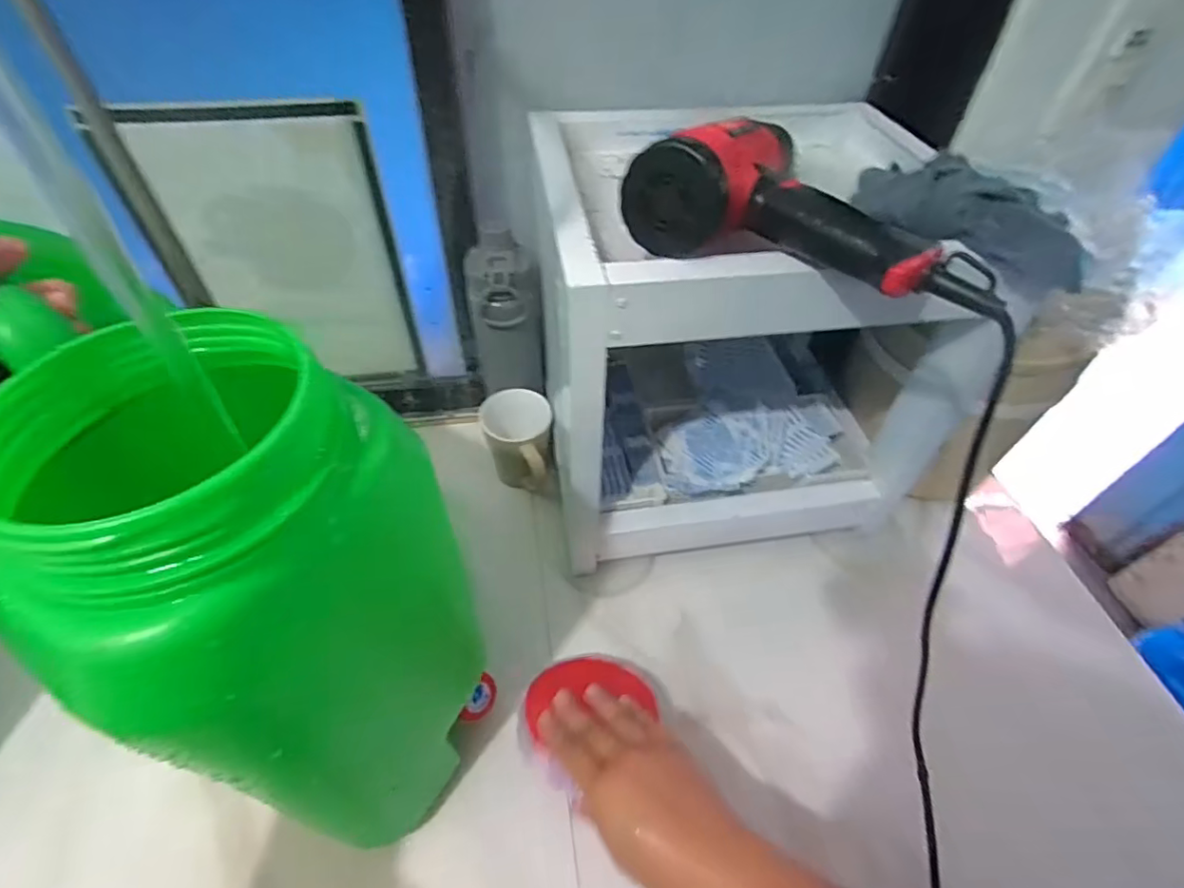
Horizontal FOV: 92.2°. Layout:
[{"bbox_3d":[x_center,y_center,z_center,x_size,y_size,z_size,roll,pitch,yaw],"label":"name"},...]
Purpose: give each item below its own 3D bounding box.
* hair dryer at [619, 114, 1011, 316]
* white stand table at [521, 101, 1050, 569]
[{"bbox_3d":[0.145,-0.141,0.355,0.153,0.066,0.205,-32,57,-26],"label":"hair dryer"},{"bbox_3d":[0.139,-0.110,0.583,0.361,0.326,0.311,-6,50,-7],"label":"white stand table"}]

